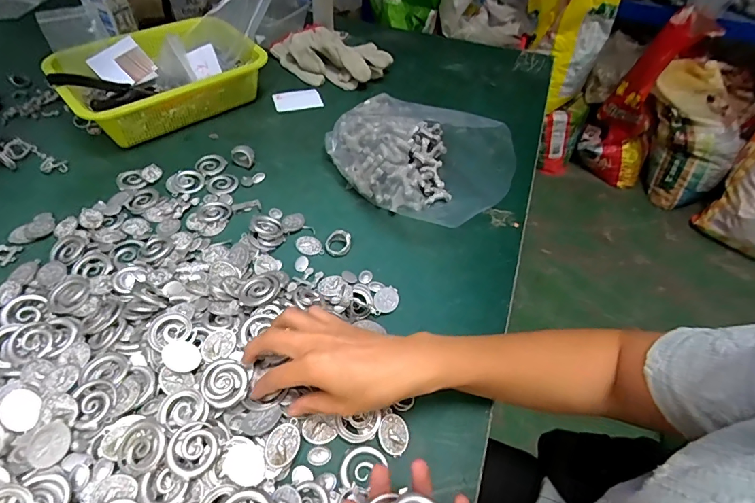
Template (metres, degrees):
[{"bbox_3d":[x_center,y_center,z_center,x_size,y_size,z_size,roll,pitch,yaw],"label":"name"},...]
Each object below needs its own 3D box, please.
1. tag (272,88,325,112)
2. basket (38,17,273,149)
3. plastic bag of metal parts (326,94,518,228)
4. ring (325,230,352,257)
[{"bbox_3d":[-0.130,-0.247,0.677,0.074,0.004,0.055,-12,53,-10],"label":"tag"},{"bbox_3d":[-0.316,-0.258,0.619,0.178,0.077,0.269,39,58,25],"label":"basket"},{"bbox_3d":[0.048,-0.127,0.534,0.235,0.074,0.157,31,55,21],"label":"plastic bag of metal parts"},{"bbox_3d":[-0.044,-0.010,0.474,0.029,0.014,0.027,2,50,-2],"label":"ring"}]

